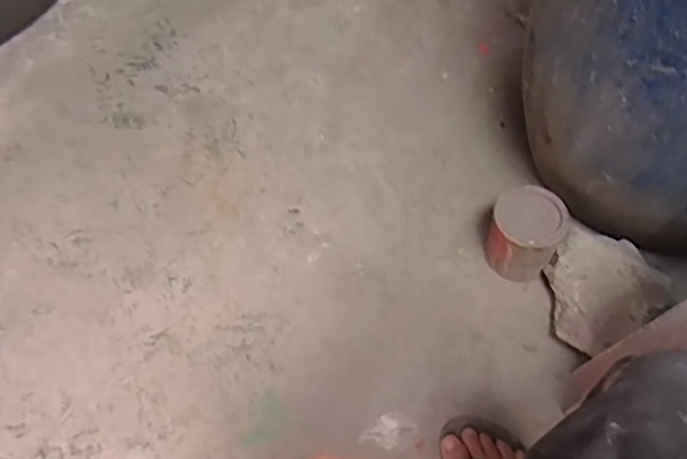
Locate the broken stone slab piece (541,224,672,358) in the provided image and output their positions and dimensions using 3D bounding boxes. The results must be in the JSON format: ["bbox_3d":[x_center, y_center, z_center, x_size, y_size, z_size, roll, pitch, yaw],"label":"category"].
[{"bbox_3d":[0.363,0.086,0.842,0.134,0.106,0.159,-16,59,-4],"label":"broken stone slab piece"}]

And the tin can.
[{"bbox_3d":[0.270,0.008,0.885,0.098,0.114,0.096,-1,60,2],"label":"tin can"}]

